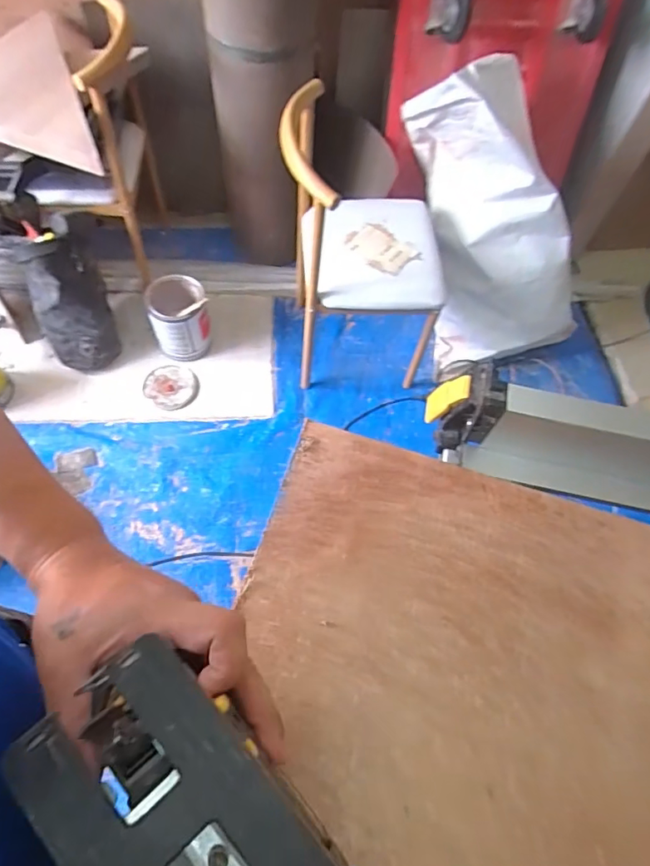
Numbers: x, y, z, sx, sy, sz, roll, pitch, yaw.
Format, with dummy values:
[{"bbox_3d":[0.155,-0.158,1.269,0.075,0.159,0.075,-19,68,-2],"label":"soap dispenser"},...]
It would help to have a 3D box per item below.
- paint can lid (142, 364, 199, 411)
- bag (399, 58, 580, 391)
[{"bbox_3d":[-0.465,-0.142,1.579,0.159,0.016,0.150,1,63,-2],"label":"paint can lid"},{"bbox_3d":[0.436,-0.551,1.426,0.282,0.760,0.324,-31,33,-17],"label":"bag"}]

